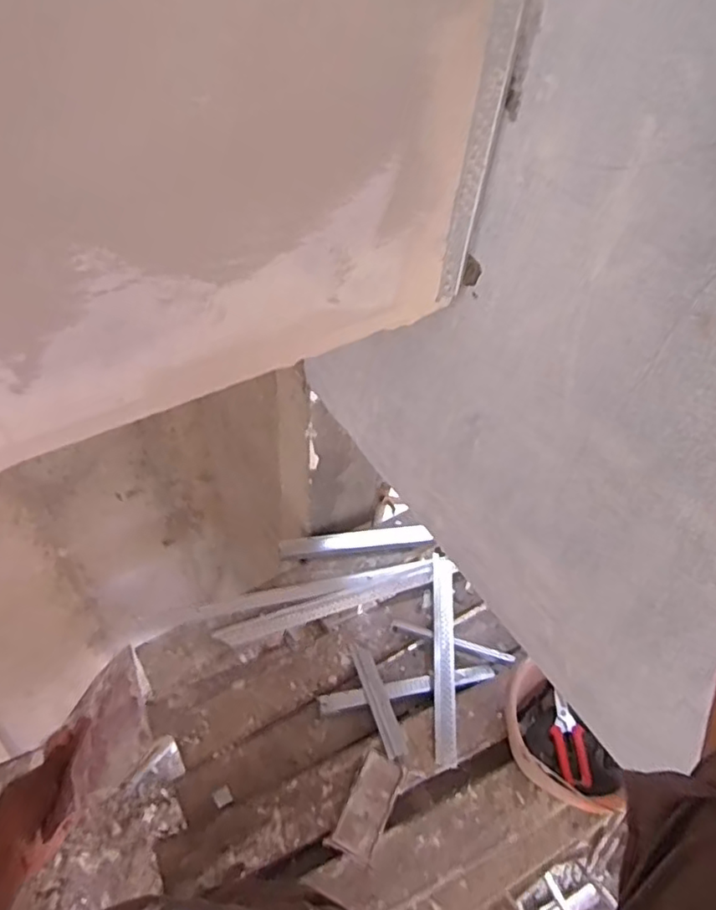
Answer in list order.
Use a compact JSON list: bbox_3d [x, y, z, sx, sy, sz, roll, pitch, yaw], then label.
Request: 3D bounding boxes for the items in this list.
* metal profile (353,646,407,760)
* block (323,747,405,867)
[{"bbox_3d":[0.035,0.450,1.129,0.033,0.017,0.237,-10,34,-13],"label":"metal profile"},{"bbox_3d":[0.018,0.571,0.988,0.068,0.018,0.154,25,53,15],"label":"block"}]

